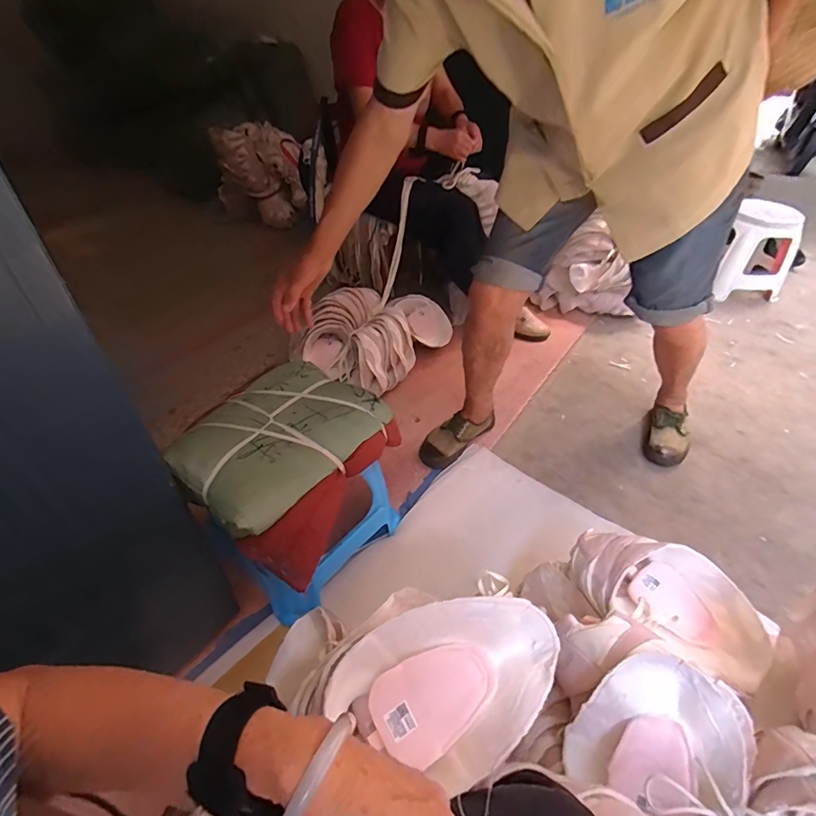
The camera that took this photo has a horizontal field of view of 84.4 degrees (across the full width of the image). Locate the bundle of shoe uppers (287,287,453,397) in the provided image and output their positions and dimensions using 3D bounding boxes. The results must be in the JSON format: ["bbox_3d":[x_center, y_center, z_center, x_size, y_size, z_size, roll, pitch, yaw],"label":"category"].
[{"bbox_3d":[-0.112,-0.239,1.417,0.363,0.140,0.377,24,47,26],"label":"bundle of shoe uppers"}]

